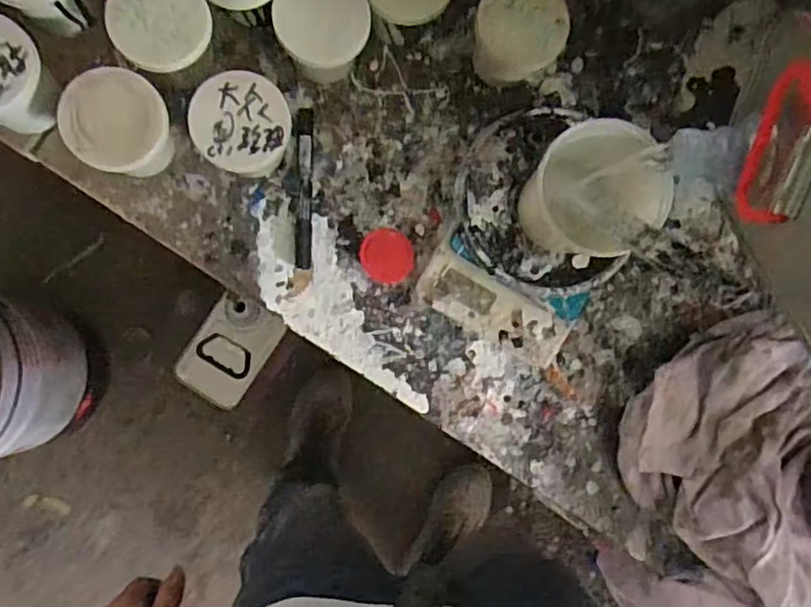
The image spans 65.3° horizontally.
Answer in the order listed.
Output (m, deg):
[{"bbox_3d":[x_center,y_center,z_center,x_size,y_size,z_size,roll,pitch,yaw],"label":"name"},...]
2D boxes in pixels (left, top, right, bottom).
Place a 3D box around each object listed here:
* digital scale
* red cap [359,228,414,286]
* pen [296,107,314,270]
[{"bbox_3d":[0.108,-0.061,0.532,0.152,0.048,0.196,25,83,-2],"label":"digital scale"},{"bbox_3d":[-0.015,-0.040,0.535,0.045,0.014,0.045,0,85,-5],"label":"red cap"},{"bbox_3d":[-0.085,-0.096,0.531,0.013,0.018,0.132,1,85,-5],"label":"pen"}]

